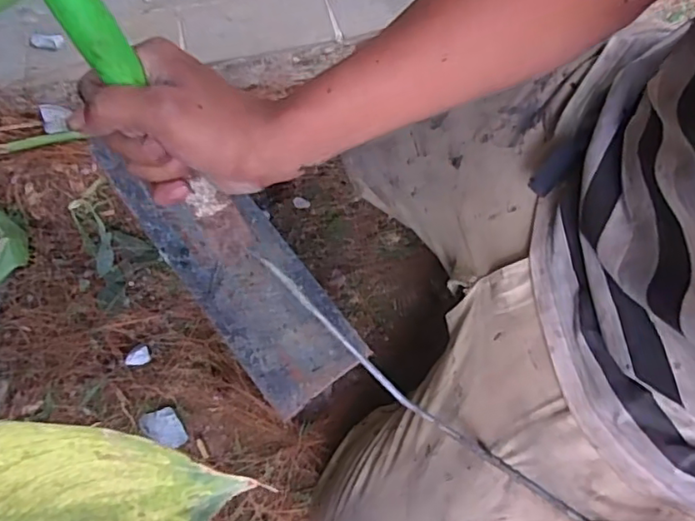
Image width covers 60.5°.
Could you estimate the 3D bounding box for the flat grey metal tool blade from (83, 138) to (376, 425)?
[{"bbox_3d":[-0.113,-0.007,0.560,0.098,0.009,0.308,-36,77,-11],"label":"flat grey metal tool blade"}]

